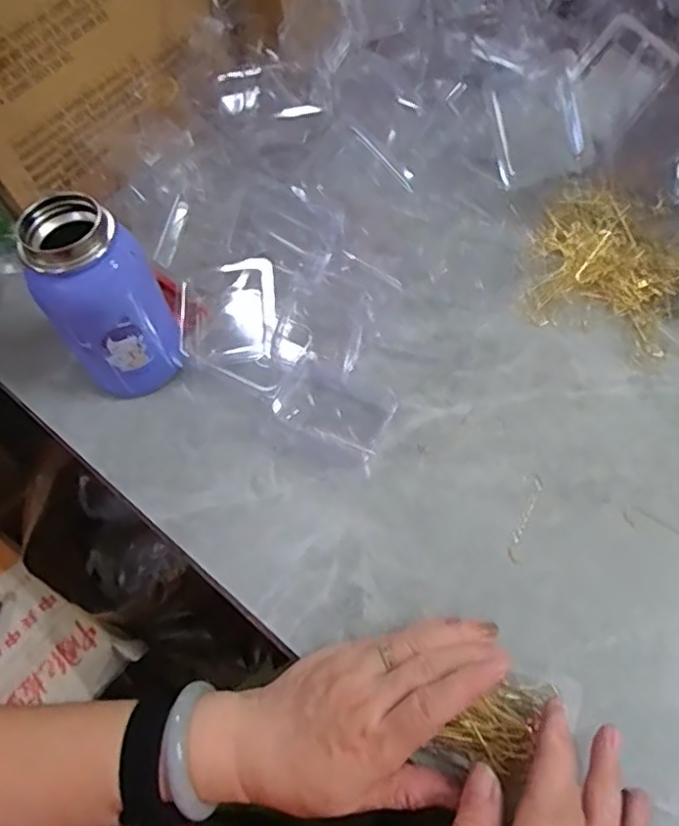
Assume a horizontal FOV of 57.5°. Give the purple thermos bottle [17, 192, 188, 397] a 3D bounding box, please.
[{"bbox_3d":[-0.159,-0.072,0.426,0.073,0.141,0.062,-26,62,-10],"label":"purple thermos bottle"}]

